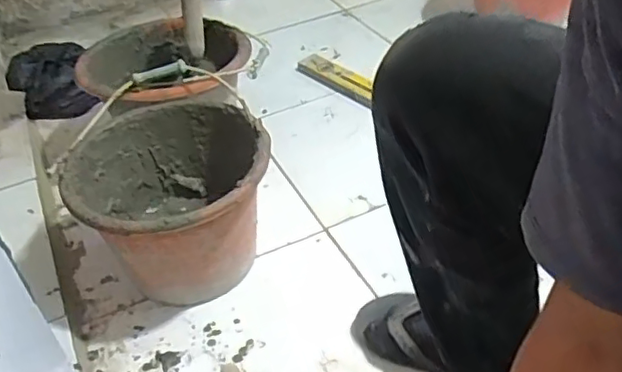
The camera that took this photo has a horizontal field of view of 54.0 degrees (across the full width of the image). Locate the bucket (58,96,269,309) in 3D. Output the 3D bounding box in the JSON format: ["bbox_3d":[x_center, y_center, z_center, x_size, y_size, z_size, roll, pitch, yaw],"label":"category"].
[{"bbox_3d":[-0.183,0.032,0.869,0.251,0.203,0.283,-12,39,-6],"label":"bucket"}]

